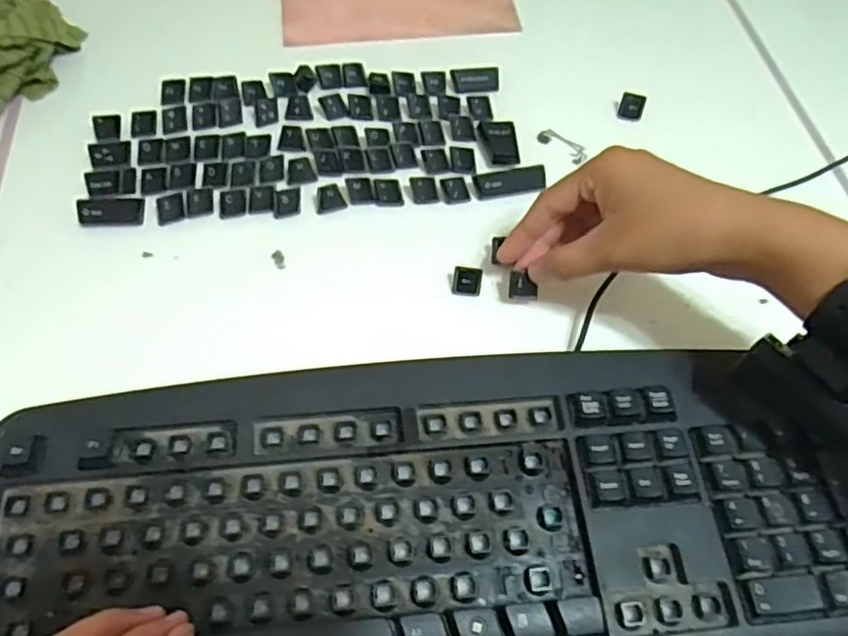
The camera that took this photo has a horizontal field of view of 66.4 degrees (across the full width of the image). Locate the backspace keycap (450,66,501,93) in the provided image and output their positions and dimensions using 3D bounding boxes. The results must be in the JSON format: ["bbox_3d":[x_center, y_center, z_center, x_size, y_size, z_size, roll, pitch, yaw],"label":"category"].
[{"bbox_3d":[0.041,-0.185,0.501,0.039,0.006,0.019,-5,59,-5],"label":"backspace keycap"}]

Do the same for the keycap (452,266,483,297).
[{"bbox_3d":[0.028,-0.023,0.409,0.019,0.015,0.015,5,59,1],"label":"keycap"}]

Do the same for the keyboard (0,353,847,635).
[{"bbox_3d":[0.005,0.097,0.318,0.432,0.018,0.167,-1,59,-2],"label":"keyboard"}]

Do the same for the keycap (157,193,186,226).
[{"bbox_3d":[-0.168,-0.072,0.429,0.019,0.013,0.015,-13,60,-10],"label":"keycap"}]

